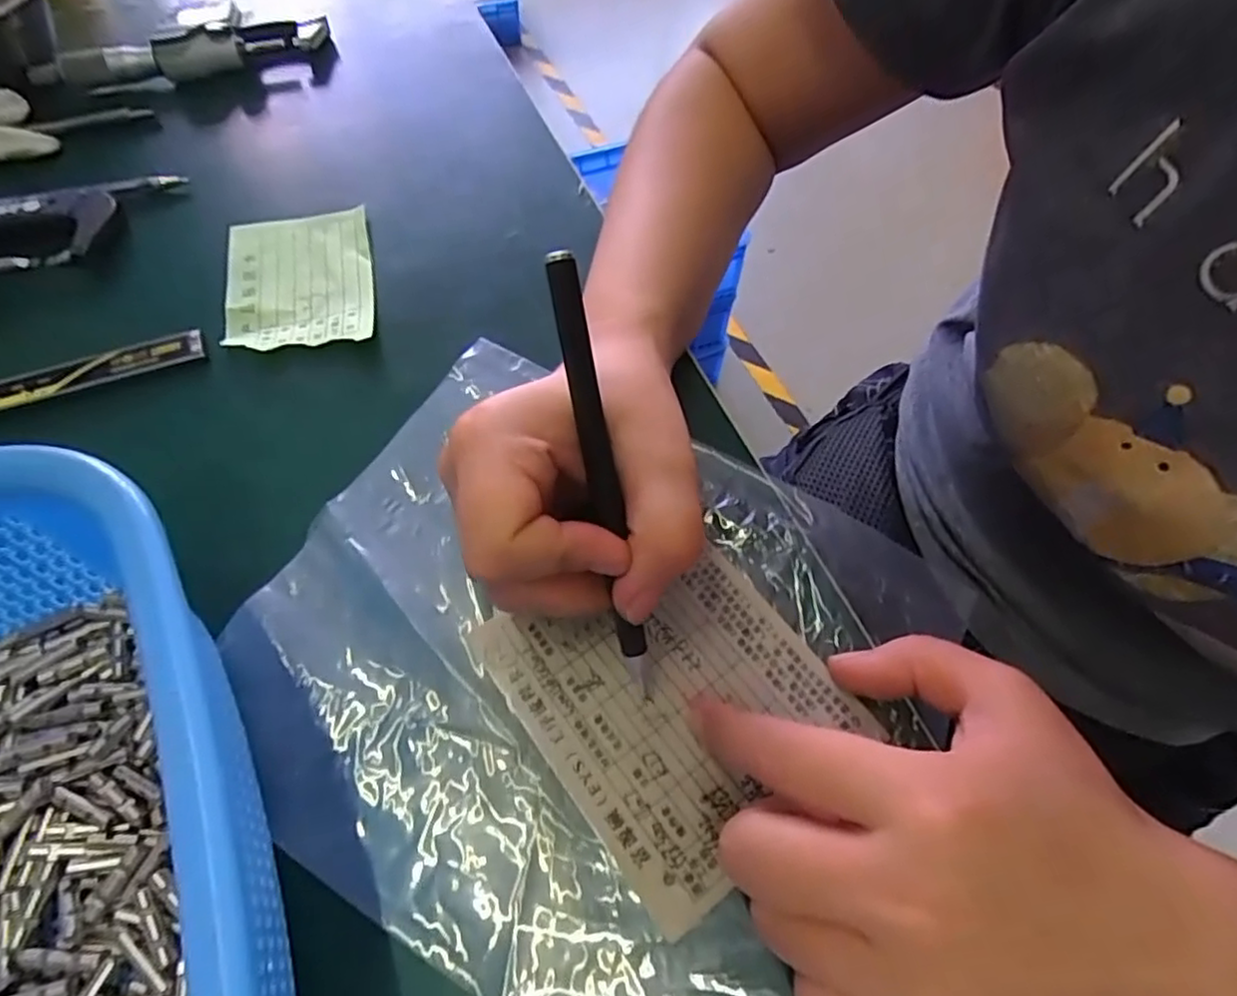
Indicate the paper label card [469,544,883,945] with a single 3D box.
[{"bbox_3d":[0.019,0.063,0.222,0.089,0.004,0.102,-33,64,-17],"label":"paper label card"}]

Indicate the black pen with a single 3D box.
[{"bbox_3d":[-0.004,-0.003,0.203,0.009,0.136,0.008,-15,17,-12],"label":"black pen"}]

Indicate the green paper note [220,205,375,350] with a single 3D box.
[{"bbox_3d":[-0.147,-0.101,0.309,0.064,0.005,0.088,-11,59,-10],"label":"green paper note"}]

